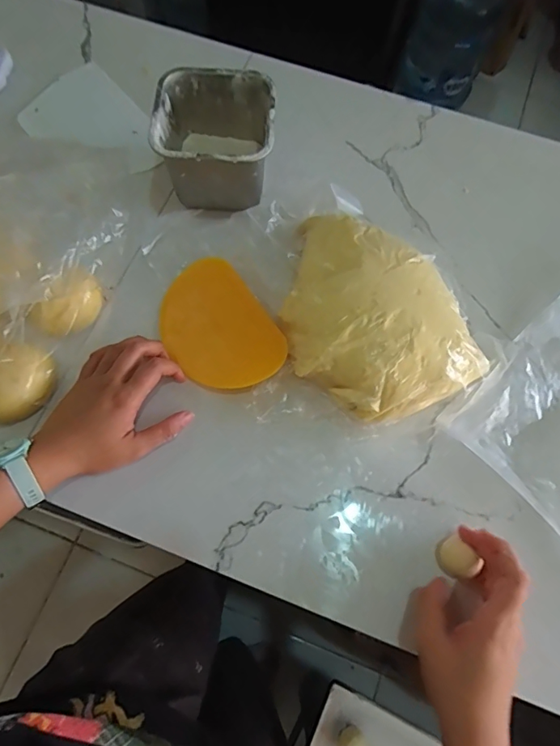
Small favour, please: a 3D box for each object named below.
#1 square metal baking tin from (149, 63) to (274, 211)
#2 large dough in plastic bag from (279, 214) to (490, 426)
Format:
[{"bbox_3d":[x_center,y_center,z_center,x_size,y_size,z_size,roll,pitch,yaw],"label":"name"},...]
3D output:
[{"bbox_3d":[-0.066,-0.239,0.485,0.120,0.087,0.111,0,70,-1],"label":"square metal baking tin"},{"bbox_3d":[0.080,-0.064,0.438,0.163,0.059,0.218,-25,72,-9],"label":"large dough in plastic bag"}]

